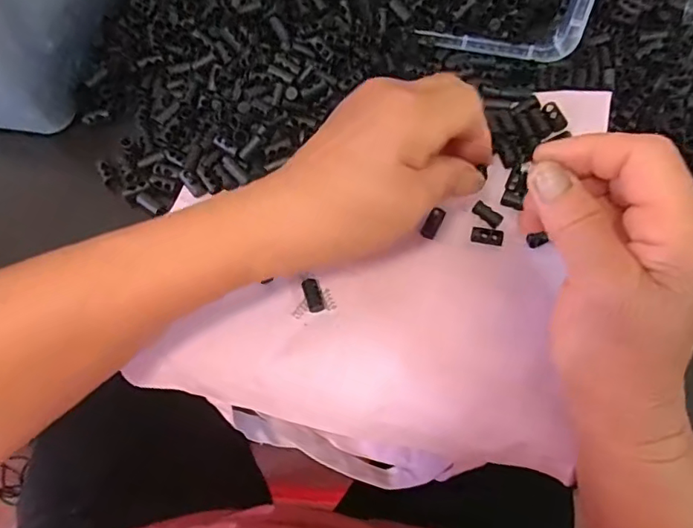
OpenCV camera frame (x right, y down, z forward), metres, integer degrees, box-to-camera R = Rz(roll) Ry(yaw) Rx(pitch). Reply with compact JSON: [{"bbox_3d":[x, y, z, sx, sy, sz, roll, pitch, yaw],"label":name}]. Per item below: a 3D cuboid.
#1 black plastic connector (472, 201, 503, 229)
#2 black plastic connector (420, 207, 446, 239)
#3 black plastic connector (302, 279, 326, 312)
[{"bbox_3d":[0.085,-0.030,0.325,0.018,0.005,0.008,33,70,17],"label":"black plastic connector"},{"bbox_3d":[0.053,-0.024,0.324,0.008,0.005,0.019,23,68,13],"label":"black plastic connector"},{"bbox_3d":[-0.019,0.018,0.306,0.010,0.004,0.019,-17,65,-6],"label":"black plastic connector"}]

